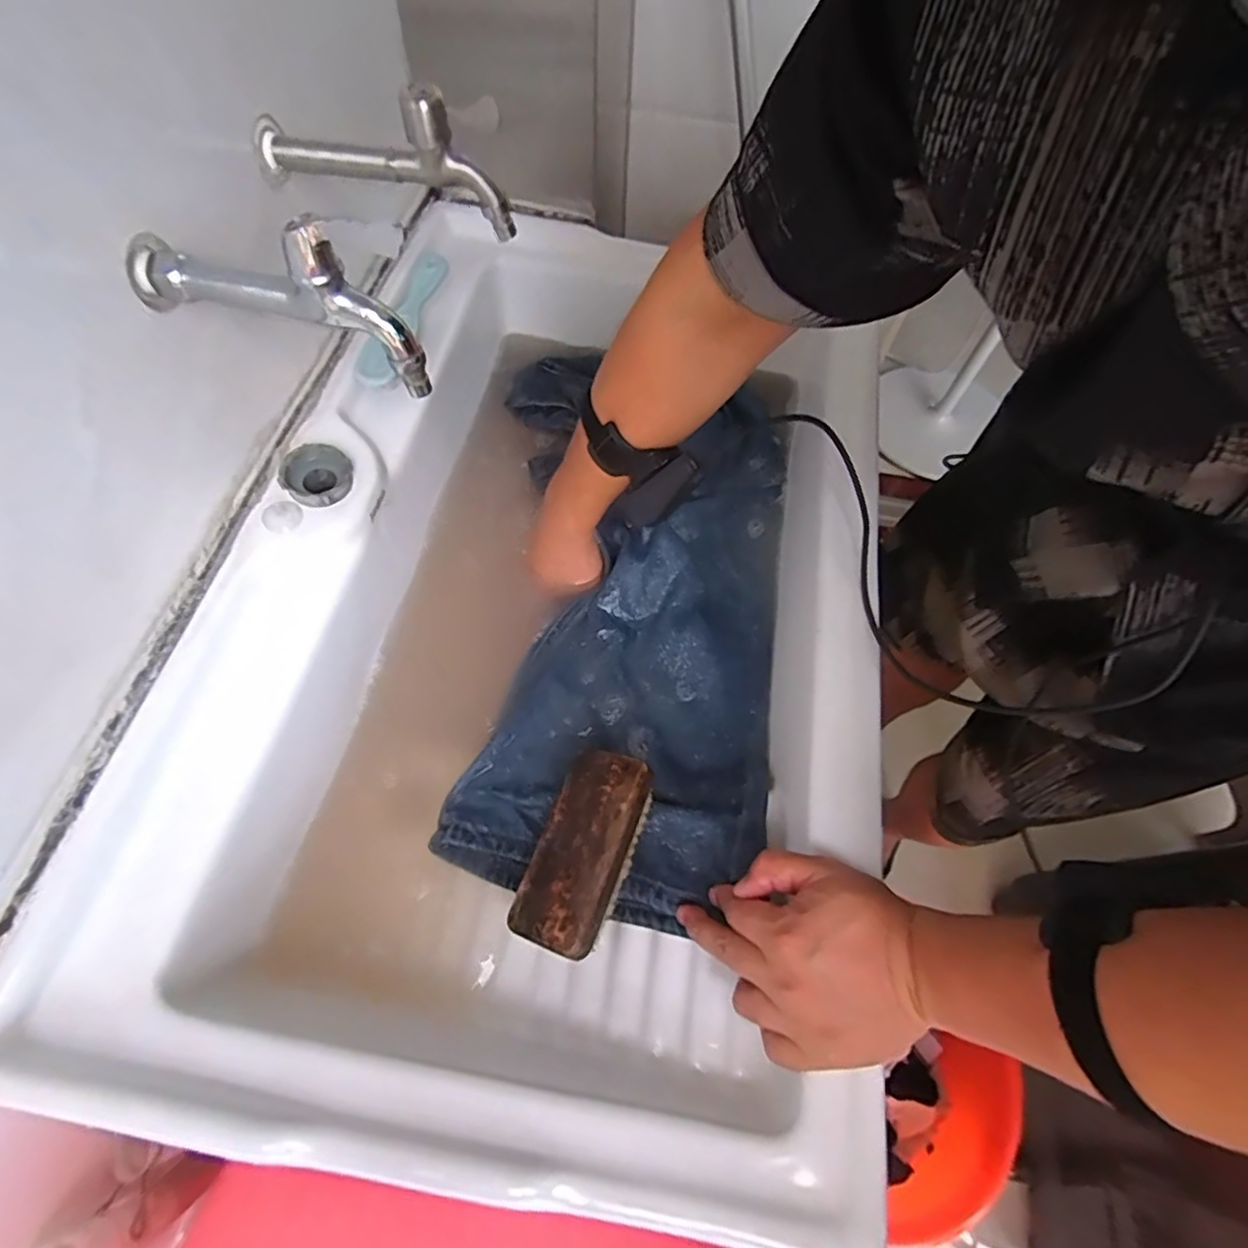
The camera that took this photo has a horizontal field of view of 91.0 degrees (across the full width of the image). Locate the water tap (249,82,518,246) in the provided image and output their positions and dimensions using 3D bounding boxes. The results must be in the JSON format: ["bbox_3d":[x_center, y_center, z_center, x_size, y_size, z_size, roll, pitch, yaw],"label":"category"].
[{"bbox_3d":[-0.168,-0.328,0.423,0.178,0.081,0.033,11,63,4],"label":"water tap"}]

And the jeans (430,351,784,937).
[{"bbox_3d":[0.004,-0.041,0.579,0.280,0.064,0.567,7,63,2],"label":"jeans"}]

